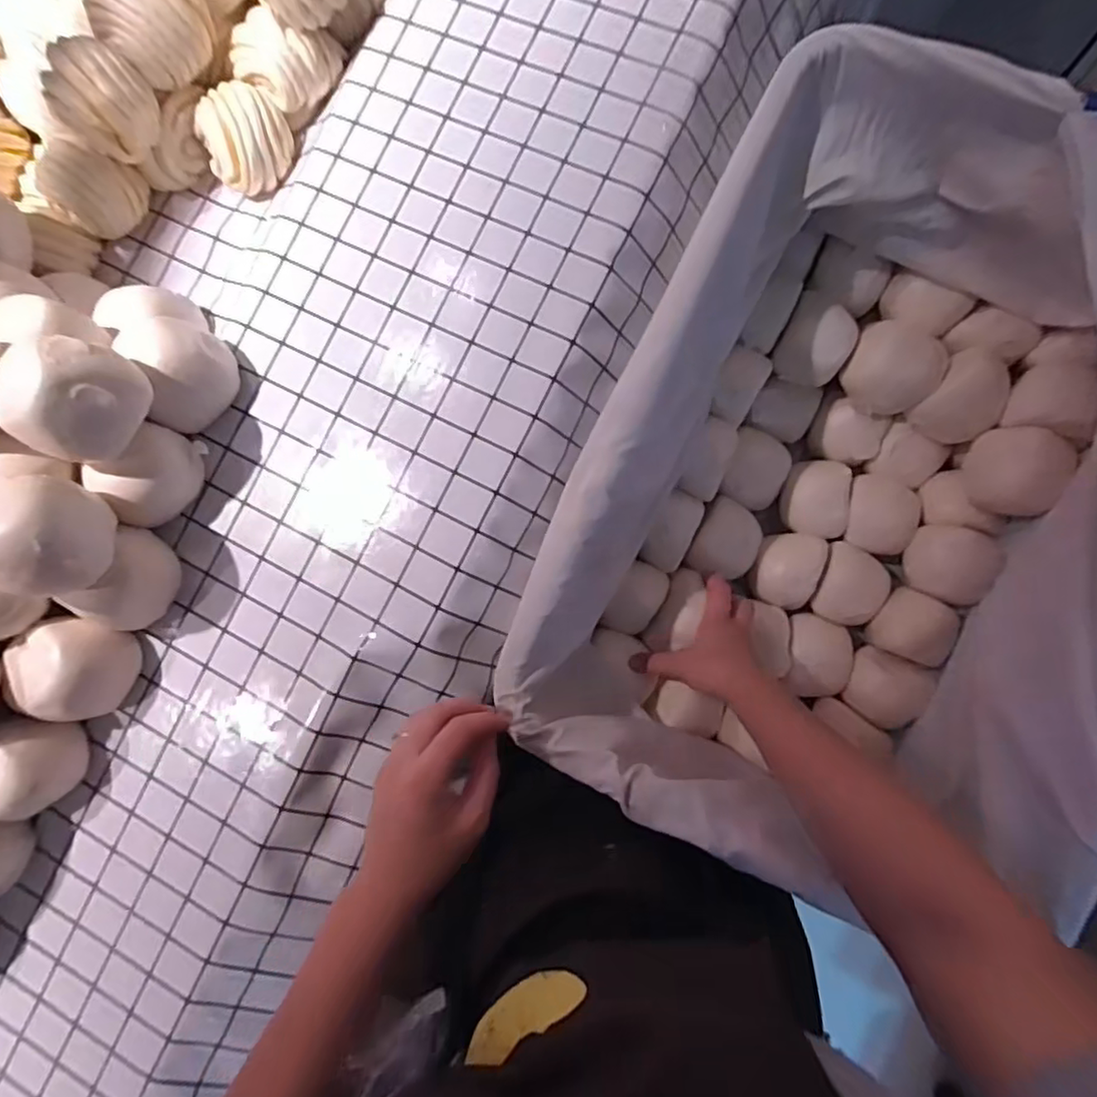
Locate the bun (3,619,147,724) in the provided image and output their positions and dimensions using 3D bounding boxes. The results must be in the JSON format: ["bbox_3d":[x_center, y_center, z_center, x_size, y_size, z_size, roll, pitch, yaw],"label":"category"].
[{"bbox_3d":[-0.399,0.102,0.539,0.077,0.067,0.082,-10,84,7],"label":"bun"}]

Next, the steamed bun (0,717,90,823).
[{"bbox_3d":[-0.431,0.182,0.528,0.057,0.069,0.080,38,92,8],"label":"steamed bun"}]

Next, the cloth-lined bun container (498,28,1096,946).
[{"bbox_3d":[0.272,-0.052,0.576,0.428,0.280,0.597,22,90,8],"label":"cloth-lined bun container"}]

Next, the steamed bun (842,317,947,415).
[{"bbox_3d":[0.349,-0.185,0.629,0.086,0.055,0.086,-1,85,8],"label":"steamed bun"}]

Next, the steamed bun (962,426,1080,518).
[{"bbox_3d":[0.450,-0.073,0.607,0.076,0.059,0.076,-1,85,8],"label":"steamed bun"}]

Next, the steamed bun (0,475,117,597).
[{"bbox_3d":[-0.384,-0.009,0.467,0.075,0.073,0.088,-7,84,7],"label":"steamed bun"}]

